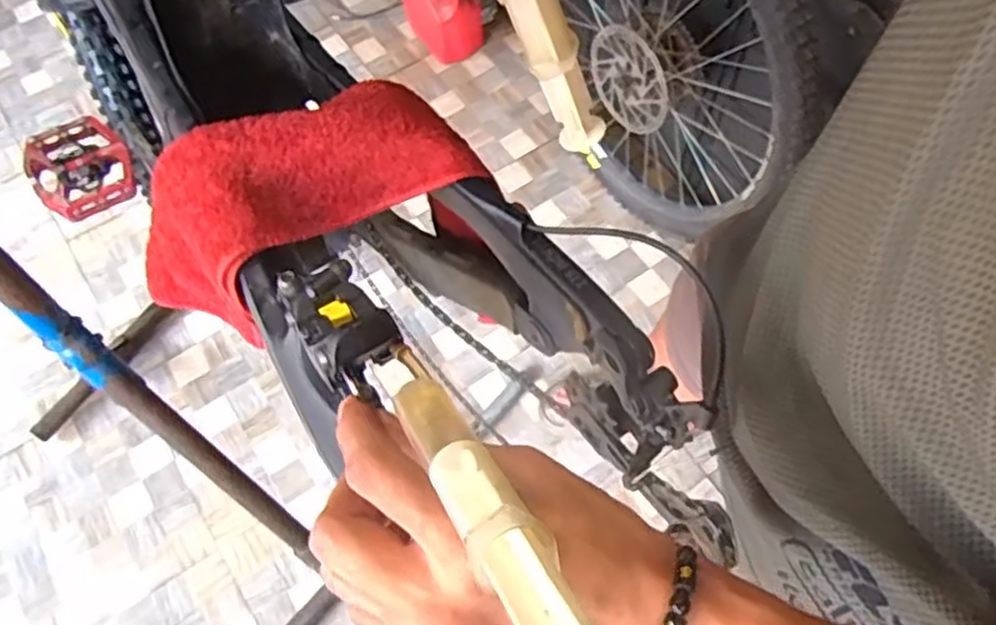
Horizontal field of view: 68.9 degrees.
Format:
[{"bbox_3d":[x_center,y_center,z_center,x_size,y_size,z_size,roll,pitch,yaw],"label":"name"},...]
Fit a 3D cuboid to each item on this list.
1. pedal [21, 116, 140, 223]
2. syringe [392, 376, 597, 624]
[{"bbox_3d":[-0.432,-0.151,0.753,0.093,0.032,0.107,-38,69,-15],"label":"pedal"},{"bbox_3d":[-0.002,0.059,0.210,0.018,0.024,0.157,-27,29,-11],"label":"syringe"}]

